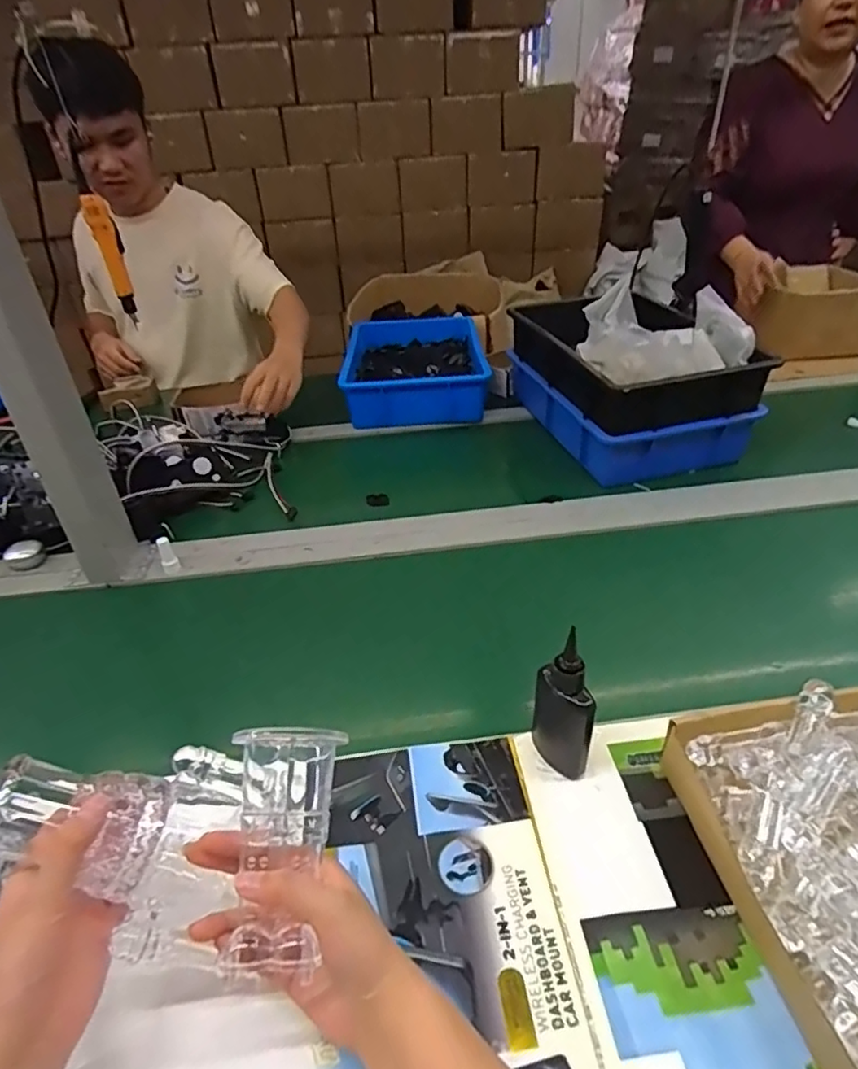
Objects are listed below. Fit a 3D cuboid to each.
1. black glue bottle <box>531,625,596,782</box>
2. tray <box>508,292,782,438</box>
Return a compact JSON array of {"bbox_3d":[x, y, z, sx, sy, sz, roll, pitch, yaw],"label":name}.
[{"bbox_3d":[0.108,0.136,0.485,0.024,0.133,0.059,-15,37,-16],"label":"black glue bottle"},{"bbox_3d":[0.320,-0.292,0.983,0.248,0.105,0.381,-12,36,-12],"label":"tray"}]

